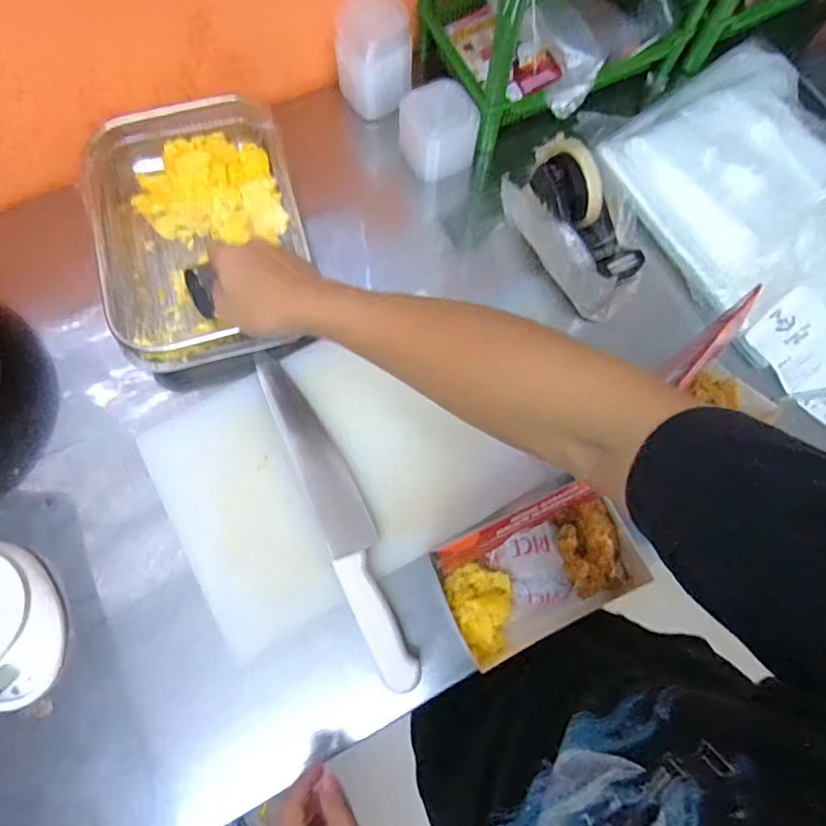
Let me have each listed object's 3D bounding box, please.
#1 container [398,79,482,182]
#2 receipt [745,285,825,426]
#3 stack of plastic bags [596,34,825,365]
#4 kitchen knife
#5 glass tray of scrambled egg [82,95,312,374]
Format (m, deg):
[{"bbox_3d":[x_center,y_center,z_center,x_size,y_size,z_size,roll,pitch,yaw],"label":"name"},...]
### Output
[{"bbox_3d":[0.030,-0.336,0.640,0.084,0.072,0.079,-23,76,-8],"label":"container"},{"bbox_3d":[0.450,-0.045,0.591,0.080,0.033,0.180,-42,93,-12],"label":"receipt"},{"bbox_3d":[0.453,-0.287,0.646,0.366,0.065,0.373,-31,77,-10],"label":"stack of plastic bags"},{"bbox_3d":[-0.075,0.089,0.527,0.049,0.027,0.345,-23,76,-8],"label":"kitchen knife"},{"bbox_3d":[-0.233,-0.207,0.582,0.218,0.067,0.307,-16,75,-6],"label":"glass tray of scrambled egg"}]

